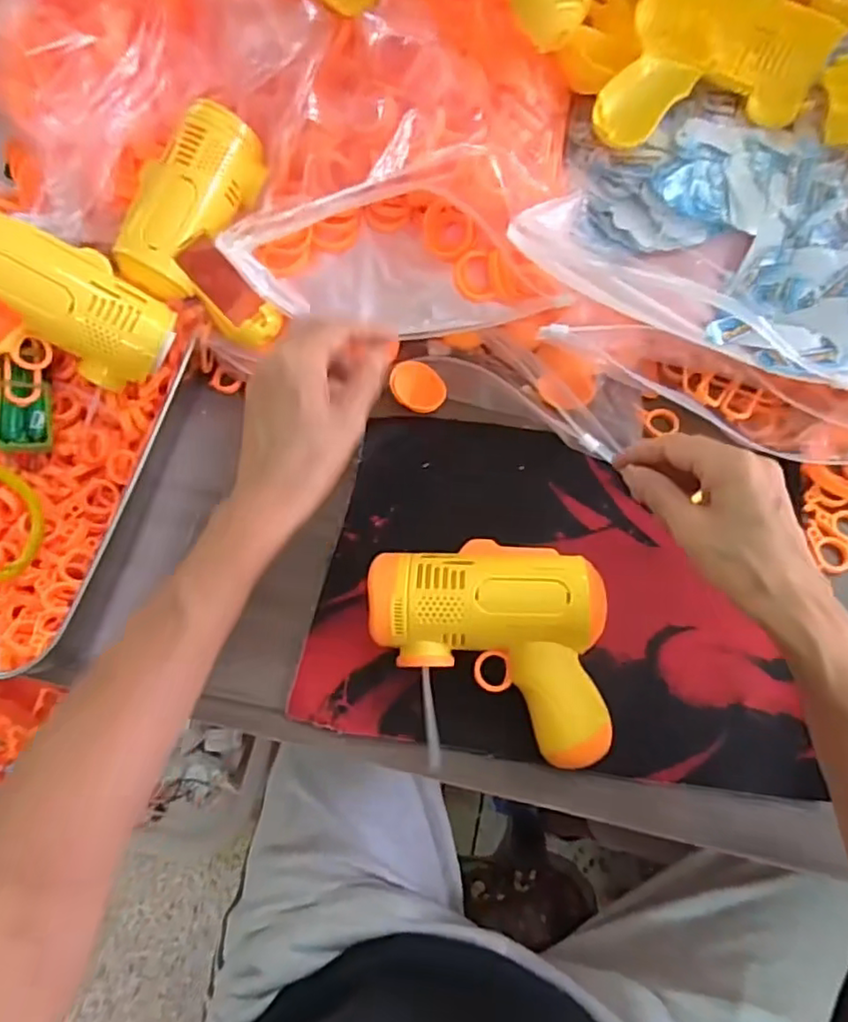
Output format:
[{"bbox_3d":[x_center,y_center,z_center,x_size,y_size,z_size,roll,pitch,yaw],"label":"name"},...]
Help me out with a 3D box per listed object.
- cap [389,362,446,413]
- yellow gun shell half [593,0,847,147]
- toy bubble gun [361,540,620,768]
[{"bbox_3d":[-0.006,-0.097,0.479,0.046,0.005,0.036,41,84,6],"label":"cap"},{"bbox_3d":[0.193,-0.293,0.402,0.129,0.049,0.118,22,69,12],"label":"yellow gun shell half"},{"bbox_3d":[0.039,0.084,0.372,0.135,0.058,0.123,-1,66,3],"label":"toy bubble gun"}]

